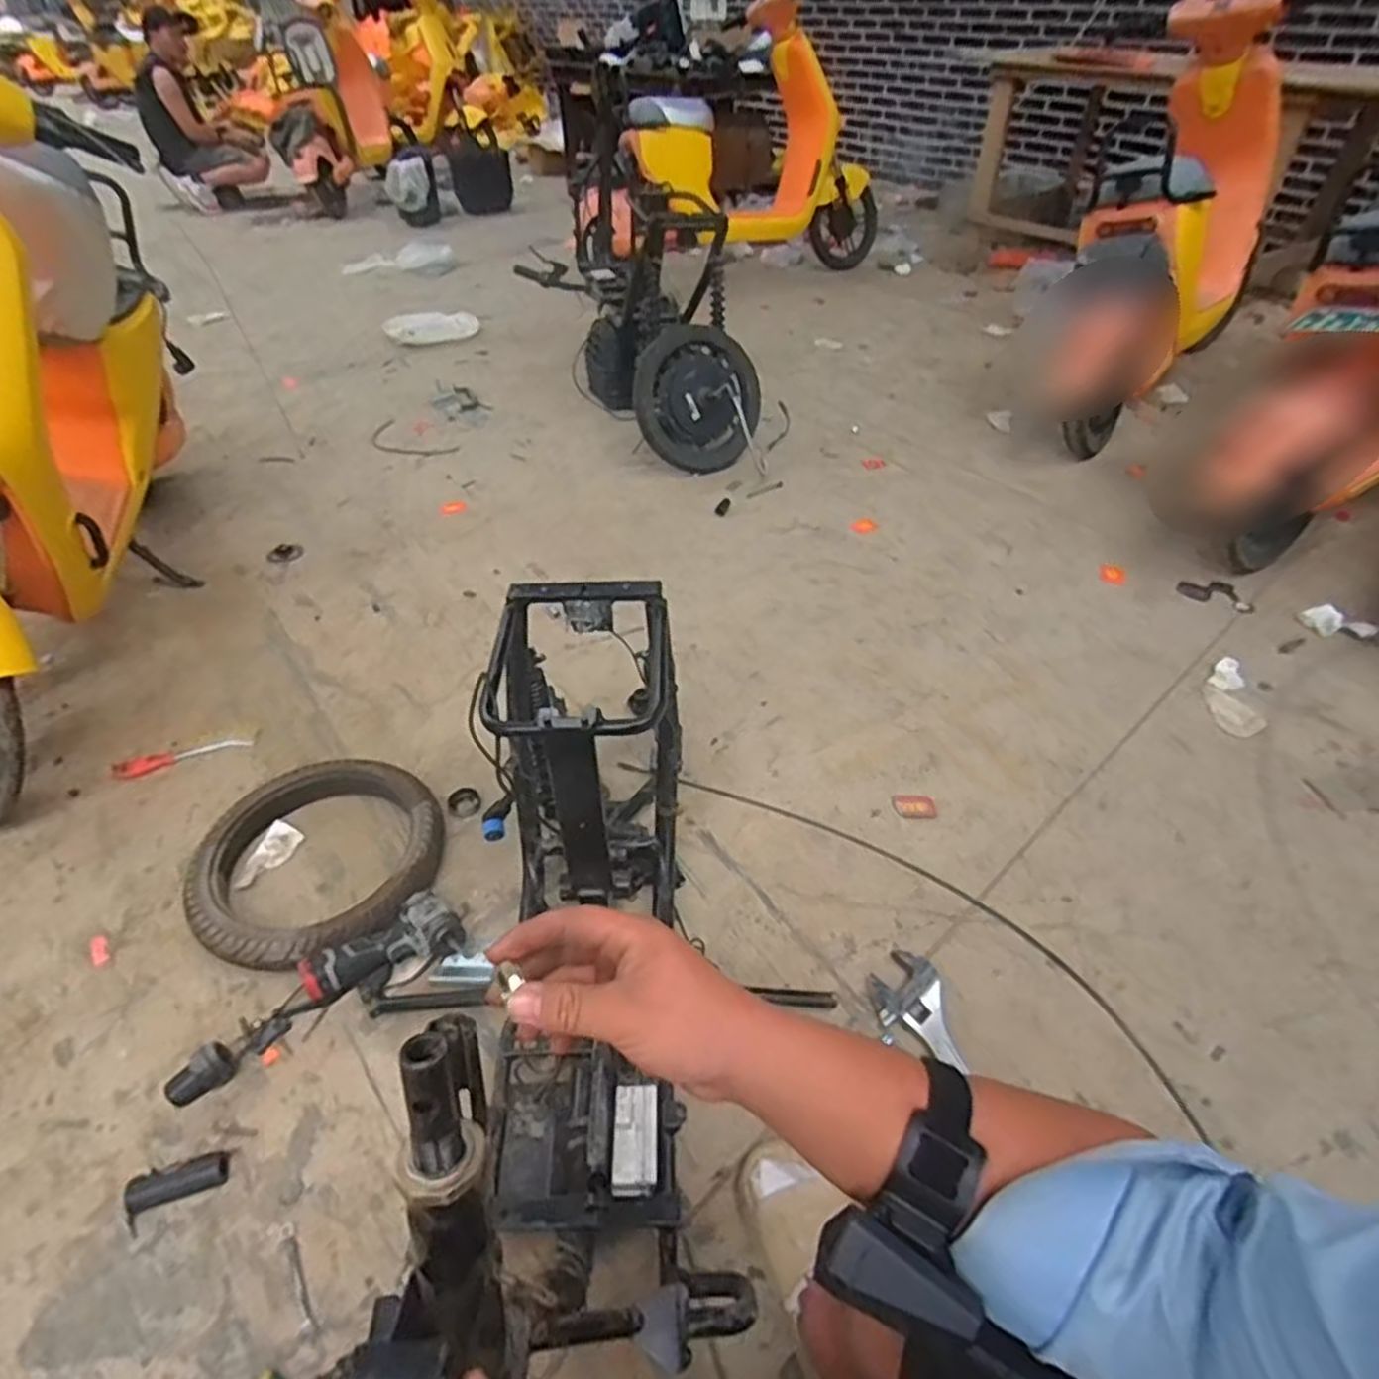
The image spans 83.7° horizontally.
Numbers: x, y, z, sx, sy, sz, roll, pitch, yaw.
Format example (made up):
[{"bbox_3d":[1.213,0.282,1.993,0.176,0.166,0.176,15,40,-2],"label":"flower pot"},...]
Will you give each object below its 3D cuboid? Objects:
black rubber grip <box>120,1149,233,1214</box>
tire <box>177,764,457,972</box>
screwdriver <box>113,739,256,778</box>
[{"bbox_3d":[-0.582,0.557,0.871,0.100,0.036,0.032,-15,44,-15],"label":"black rubber grip"},{"bbox_3d":[-0.568,0.259,1.186,0.350,0.064,0.355,0,42,0],"label":"tire"},{"bbox_3d":[-0.918,0.114,1.397,0.219,0.025,0.037,-16,45,-17],"label":"screwdriver"}]

